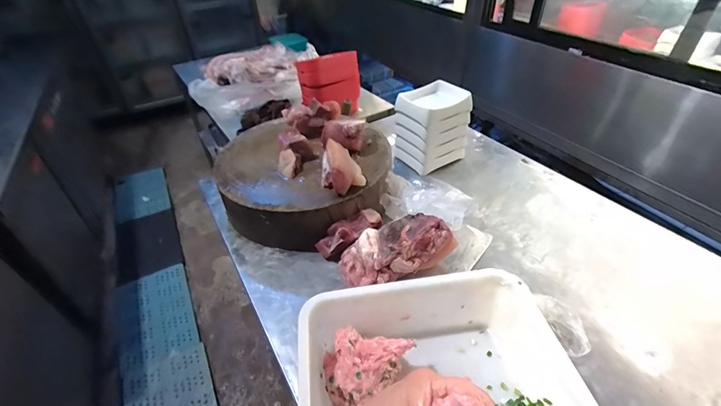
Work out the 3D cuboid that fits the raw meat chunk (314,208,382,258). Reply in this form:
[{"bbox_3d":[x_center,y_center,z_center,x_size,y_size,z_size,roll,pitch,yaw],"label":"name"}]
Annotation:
[{"bbox_3d":[-0.025,0.056,0.700,0.138,0.039,0.048,-31,46,-6],"label":"raw meat chunk"}]

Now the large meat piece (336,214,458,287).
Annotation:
[{"bbox_3d":[0.065,0.088,0.651,0.205,0.084,0.101,-15,42,-15],"label":"large meat piece"}]

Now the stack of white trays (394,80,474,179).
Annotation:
[{"bbox_3d":[0.181,-0.195,0.905,0.147,0.165,0.140,-27,46,-26],"label":"stack of white trays"}]

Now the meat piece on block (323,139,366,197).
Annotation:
[{"bbox_3d":[-0.039,-0.079,0.714,0.081,0.066,0.112,-6,41,-5],"label":"meat piece on block"}]

